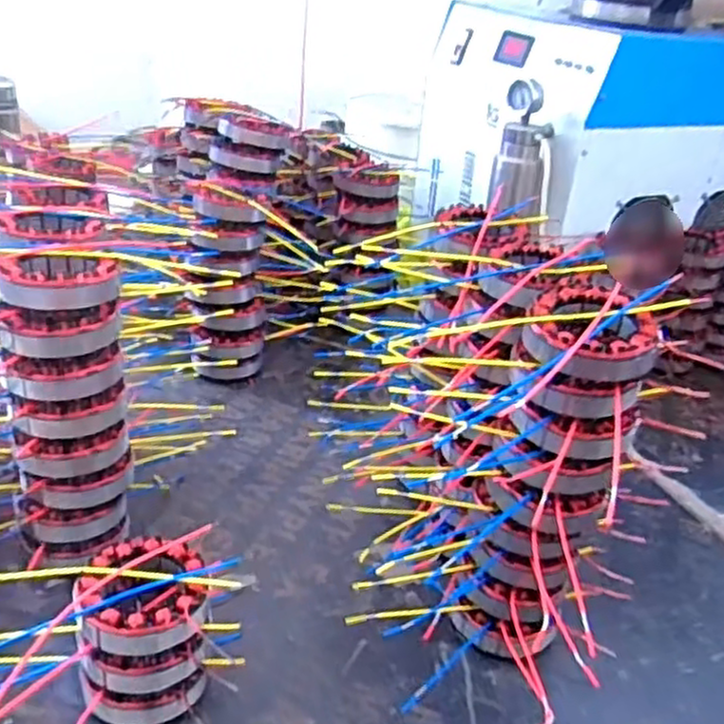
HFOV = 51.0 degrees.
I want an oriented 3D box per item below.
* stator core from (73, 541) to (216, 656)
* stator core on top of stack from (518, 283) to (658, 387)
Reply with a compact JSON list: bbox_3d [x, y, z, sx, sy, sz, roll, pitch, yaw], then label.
[{"bbox_3d":[-0.148,0.161,0.514,0.084,0.032,0.089,-4,31,-19],"label":"stator core"},{"bbox_3d":[0.151,-0.021,0.512,0.080,0.038,0.083,5,29,-3],"label":"stator core on top of stack"}]

